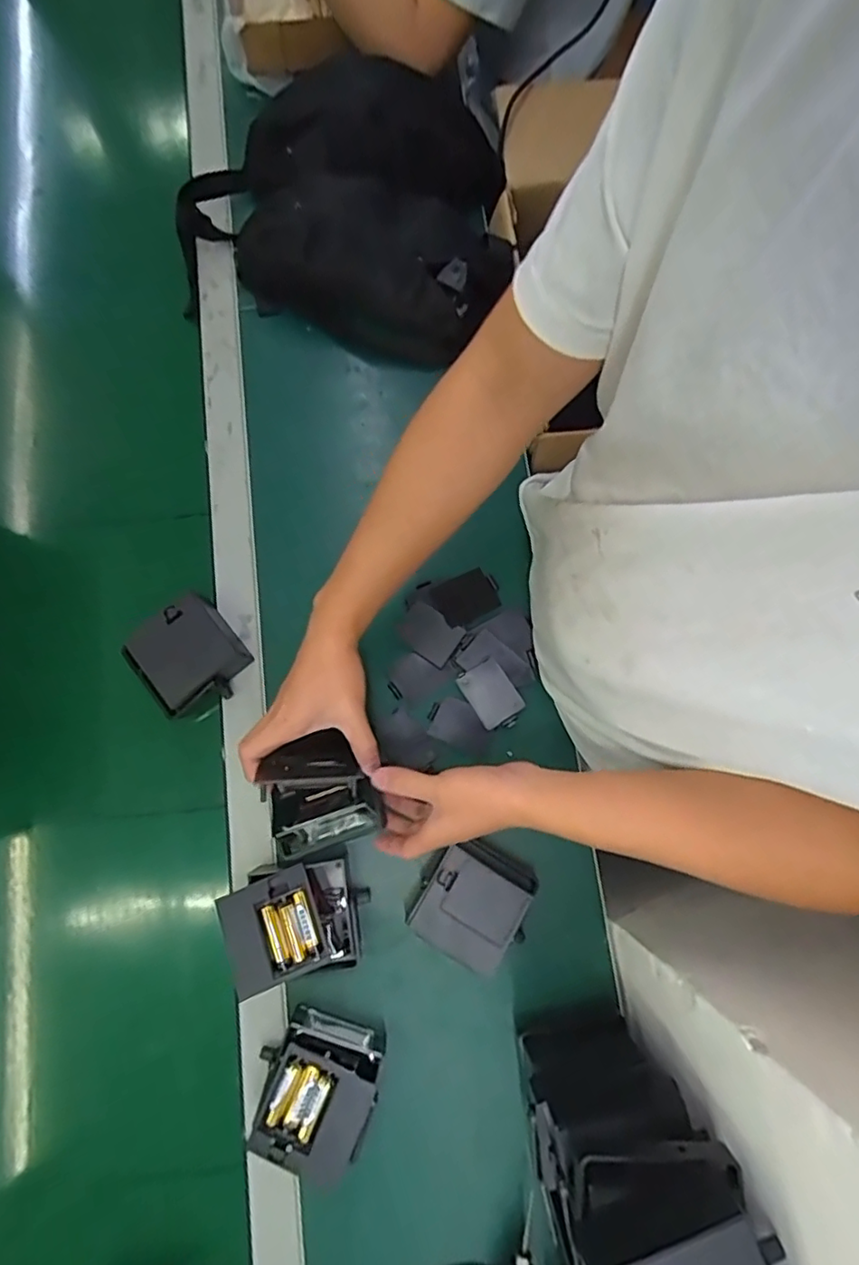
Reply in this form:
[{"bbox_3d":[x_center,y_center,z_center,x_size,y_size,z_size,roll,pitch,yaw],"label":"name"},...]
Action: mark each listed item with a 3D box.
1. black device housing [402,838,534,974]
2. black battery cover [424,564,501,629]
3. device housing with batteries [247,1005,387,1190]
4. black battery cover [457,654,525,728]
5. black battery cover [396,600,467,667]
[{"bbox_3d":[0.037,0.238,0.525,0.090,0.039,0.090,32,79,6],"label":"black device housing"},{"bbox_3d":[0.035,-0.035,0.594,0.066,0.007,0.046,-27,79,-6],"label":"black battery cover"},{"bbox_3d":[-0.096,0.379,0.492,0.099,0.049,0.099,16,78,3],"label":"device housing with batteries"},{"bbox_3d":[0.061,0.061,0.580,0.046,0.007,0.066,-31,80,-7],"label":"black battery cover"},{"bbox_3d":[-0.001,0.000,0.588,0.061,0.009,0.045,35,80,6],"label":"black battery cover"}]

